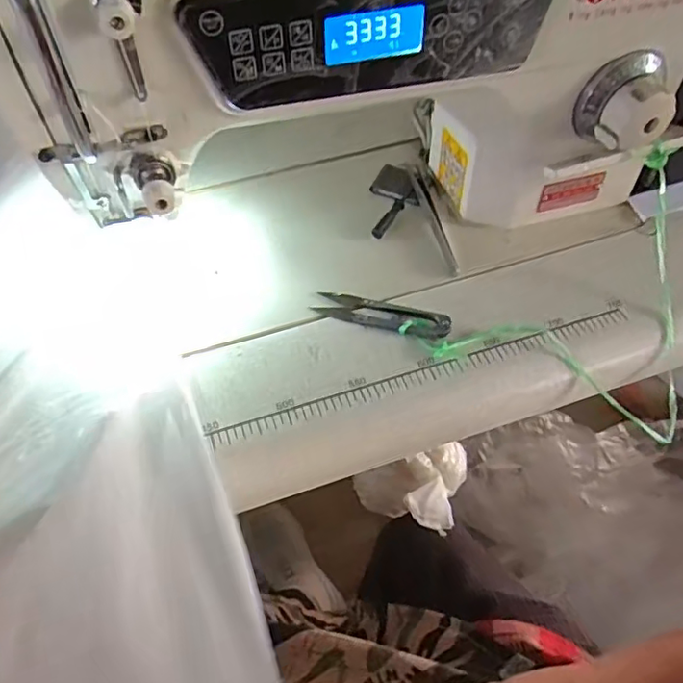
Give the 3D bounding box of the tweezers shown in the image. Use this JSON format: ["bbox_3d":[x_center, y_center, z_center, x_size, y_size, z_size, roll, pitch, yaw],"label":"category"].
[{"bbox_3d":[0.076,-0.105,0.484,0.015,0.010,0.129,-11,52,-7],"label":"tweezers"}]

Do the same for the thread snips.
[{"bbox_3d":[0.029,-0.019,0.428,0.099,0.011,0.022,16,54,14],"label":"thread snips"}]

